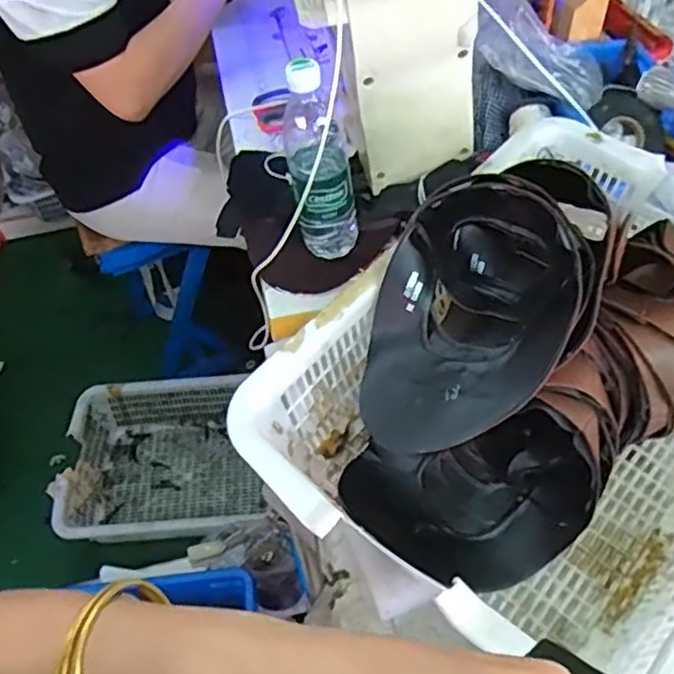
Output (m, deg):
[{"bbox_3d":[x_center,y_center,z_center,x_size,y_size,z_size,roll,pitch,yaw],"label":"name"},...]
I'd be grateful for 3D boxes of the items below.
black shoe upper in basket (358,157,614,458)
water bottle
[{"bbox_3d":[0.118,-0.033,0.537,0.155,0.101,0.250,26,57,22],"label":"black shoe upper in basket"},{"bbox_3d":[-0.021,-0.182,0.726,0.077,0.225,0.068,-9,51,-3],"label":"water bottle"}]

